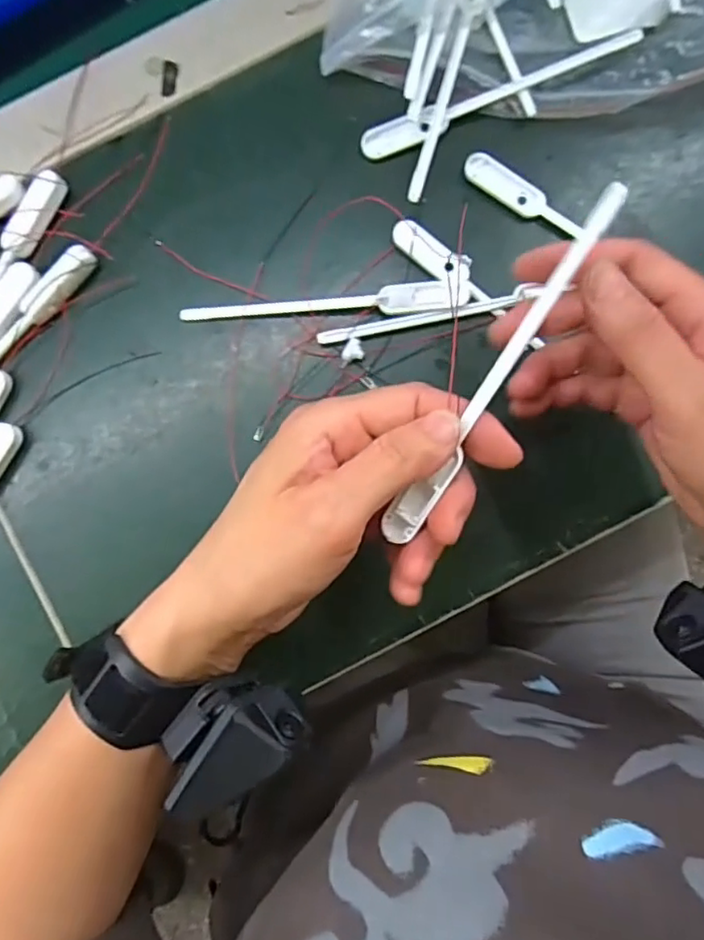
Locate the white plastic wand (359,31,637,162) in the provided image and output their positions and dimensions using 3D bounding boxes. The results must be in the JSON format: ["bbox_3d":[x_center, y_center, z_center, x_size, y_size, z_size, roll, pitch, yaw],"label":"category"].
[{"bbox_3d":[0.077,-0.191,0.311,0.150,0.012,0.017,-20,89,0],"label":"white plastic wand"}]

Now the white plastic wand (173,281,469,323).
[{"bbox_3d":[-0.013,-0.083,0.312,0.143,0.008,0.014,-4,89,0],"label":"white plastic wand"}]

